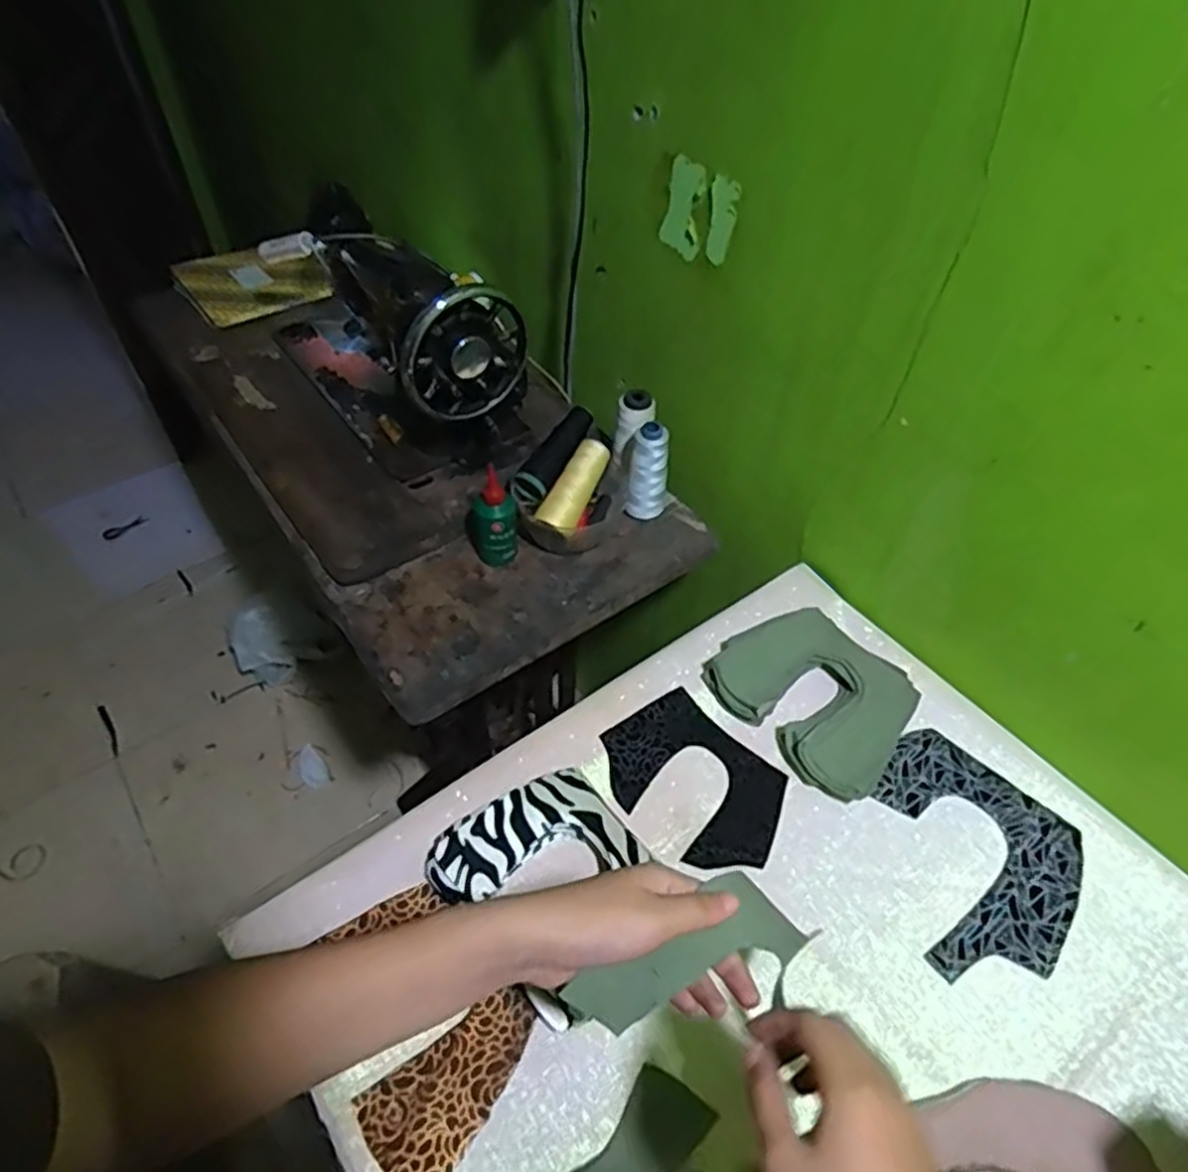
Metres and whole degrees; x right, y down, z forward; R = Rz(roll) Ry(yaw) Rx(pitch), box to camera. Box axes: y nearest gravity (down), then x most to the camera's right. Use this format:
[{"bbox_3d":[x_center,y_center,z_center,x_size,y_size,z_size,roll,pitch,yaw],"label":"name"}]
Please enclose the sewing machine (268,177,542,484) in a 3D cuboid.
[{"bbox_3d":[-0.245,-0.309,0.867,0.156,0.215,0.376,-30,57,-25],"label":"sewing machine"}]

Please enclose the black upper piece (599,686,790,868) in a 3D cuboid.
[{"bbox_3d":[0.086,0.165,0.631,0.156,0.008,0.113,39,60,22],"label":"black upper piece"}]

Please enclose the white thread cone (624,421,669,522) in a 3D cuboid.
[{"bbox_3d":[0.059,-0.120,0.799,0.038,0.116,0.036,10,50,6],"label":"white thread cone"}]

